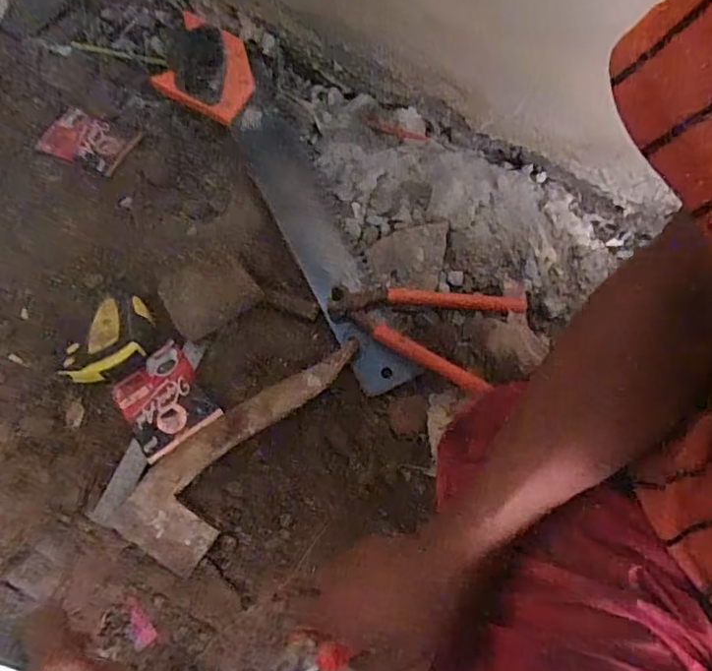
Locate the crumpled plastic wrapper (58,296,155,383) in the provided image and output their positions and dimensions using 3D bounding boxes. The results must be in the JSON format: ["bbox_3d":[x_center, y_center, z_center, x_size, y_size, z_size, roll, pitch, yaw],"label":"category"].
[{"bbox_3d":[-0.273,0.006,0.644,0.106,0.041,0.076,-28,73,-7],"label":"crumpled plastic wrapper"}]

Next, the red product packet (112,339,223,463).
[{"bbox_3d":[-0.208,0.071,0.625,0.089,0.026,0.109,-35,74,-9],"label":"red product packet"}]

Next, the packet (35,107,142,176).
[{"bbox_3d":[-0.345,-0.254,0.752,0.112,0.015,0.069,18,73,8],"label":"packet"}]

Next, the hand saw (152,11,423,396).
[{"bbox_3d":[-0.101,-0.171,0.692,0.109,0.045,0.540,-28,73,-7],"label":"hand saw"}]

